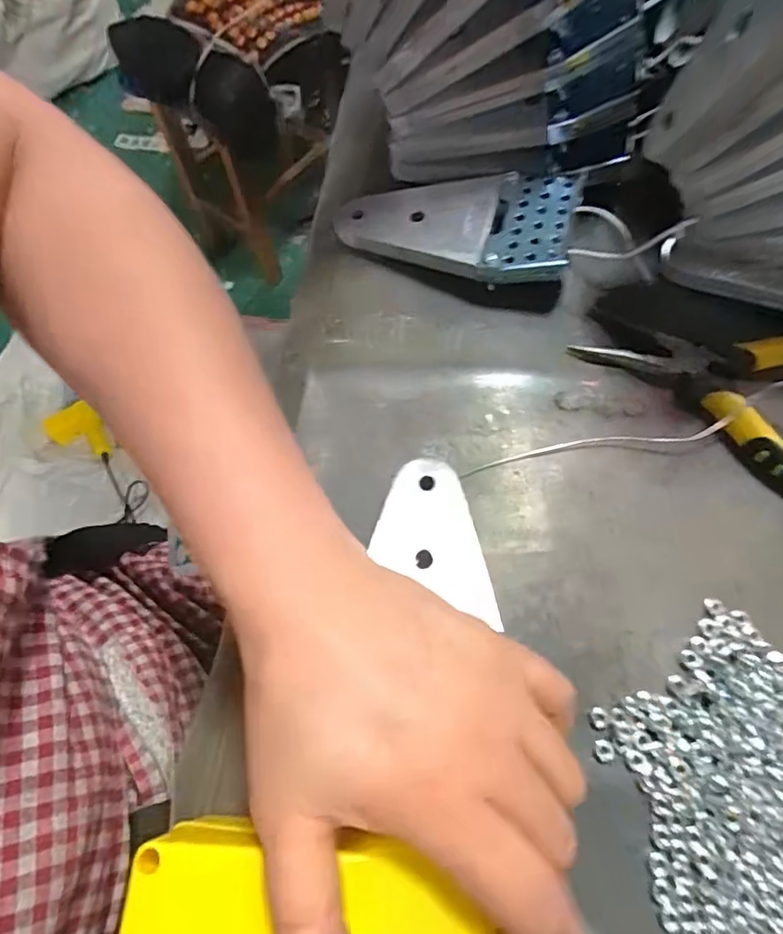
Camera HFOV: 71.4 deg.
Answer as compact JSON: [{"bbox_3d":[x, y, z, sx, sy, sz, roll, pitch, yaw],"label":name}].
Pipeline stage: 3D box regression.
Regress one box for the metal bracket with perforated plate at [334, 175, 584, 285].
[{"bbox_3d":[0.033,-0.138,0.307,0.131,0.029,0.066,15,66,9],"label":"metal bracket with perforated plate"}]

